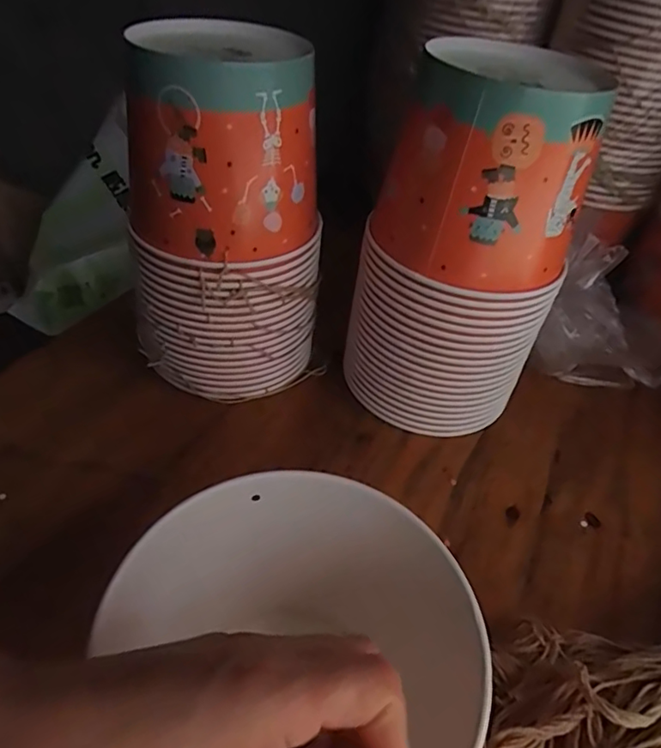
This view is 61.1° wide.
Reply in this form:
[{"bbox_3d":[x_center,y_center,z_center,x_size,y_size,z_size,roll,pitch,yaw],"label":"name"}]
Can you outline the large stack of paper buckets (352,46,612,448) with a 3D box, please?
[{"bbox_3d":[0.105,-0.092,0.456,0.155,0.288,0.128,23,45,16],"label":"large stack of paper buckets"}]

